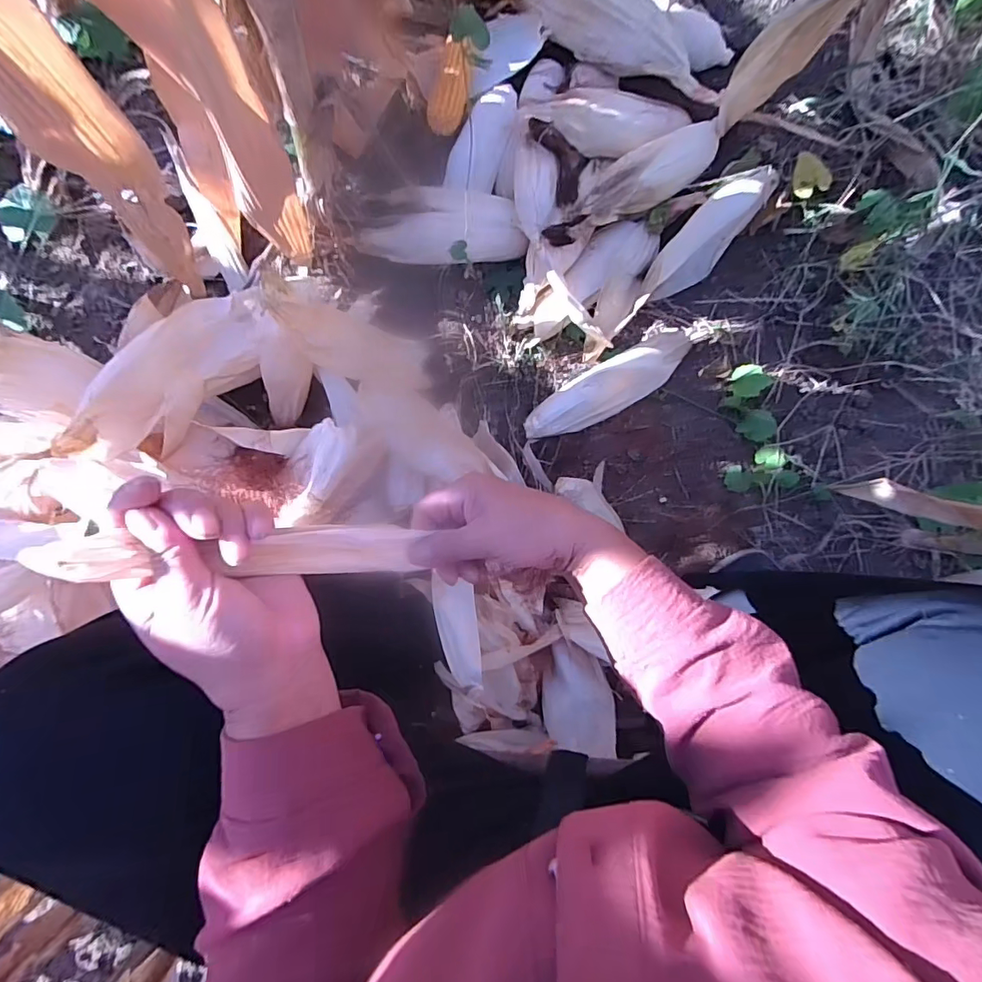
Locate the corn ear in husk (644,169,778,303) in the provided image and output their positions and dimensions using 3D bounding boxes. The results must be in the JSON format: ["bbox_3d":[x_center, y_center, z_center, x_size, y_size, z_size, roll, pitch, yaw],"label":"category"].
[{"bbox_3d":[0.282,-0.329,0.653,0.066,0.056,0.200,45,106,-2],"label":"corn ear in husk"}]

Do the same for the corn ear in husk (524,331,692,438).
[{"bbox_3d":[0.159,-0.140,0.682,0.246,0.059,0.071,-29,89,9],"label":"corn ear in husk"}]

